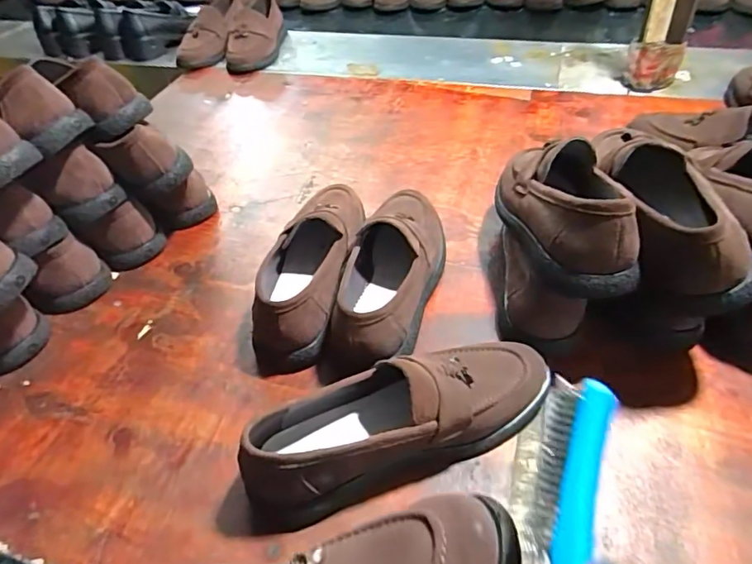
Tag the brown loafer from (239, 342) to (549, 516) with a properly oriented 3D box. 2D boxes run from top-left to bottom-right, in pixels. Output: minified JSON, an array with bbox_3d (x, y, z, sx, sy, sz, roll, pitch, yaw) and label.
[{"bbox_3d":[0.026,0.110,0.425,0.265,0.087,0.094,-15,46,-11],"label":"brown loafer"}]

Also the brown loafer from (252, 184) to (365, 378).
[{"bbox_3d":[-0.075,-0.028,0.576,0.087,0.083,0.266,7,46,10],"label":"brown loafer"}]

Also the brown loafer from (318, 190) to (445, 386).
[{"bbox_3d":[0.016,-0.014,0.556,0.093,0.082,0.277,13,48,16],"label":"brown loafer"}]

